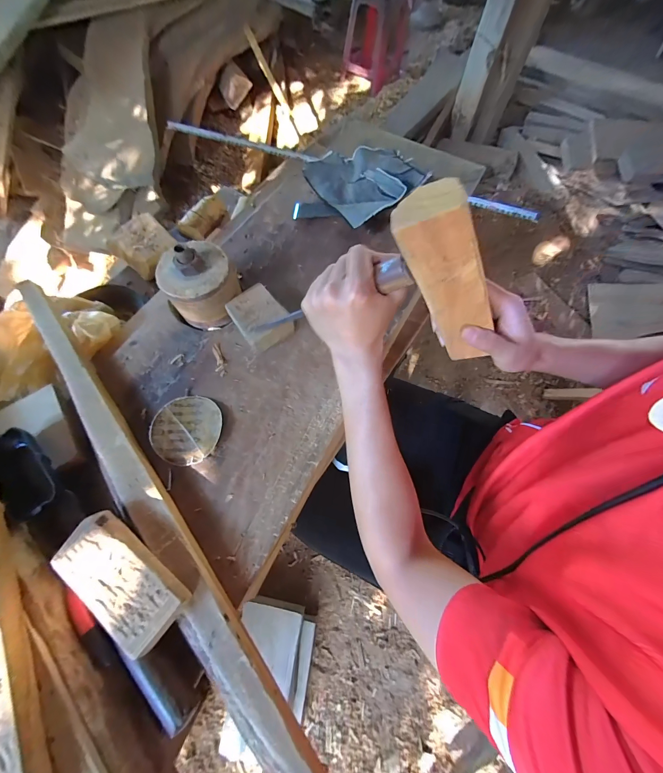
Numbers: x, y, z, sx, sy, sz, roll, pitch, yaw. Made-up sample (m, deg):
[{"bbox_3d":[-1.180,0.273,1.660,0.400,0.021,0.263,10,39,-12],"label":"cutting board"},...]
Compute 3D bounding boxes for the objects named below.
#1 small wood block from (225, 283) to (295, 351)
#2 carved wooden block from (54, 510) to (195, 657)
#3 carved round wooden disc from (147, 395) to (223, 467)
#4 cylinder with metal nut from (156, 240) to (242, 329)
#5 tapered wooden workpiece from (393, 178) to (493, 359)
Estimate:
[{"bbox_3d":[-0.107,-0.102,0.444,0.068,0.039,0.085,-37,73,-16],"label":"small wood block"},{"bbox_3d":[-0.215,0.195,0.304,0.138,0.026,0.061,35,70,13],"label":"carved wooden block"},{"bbox_3d":[-0.191,0.055,0.395,0.083,0.014,0.090,1,67,-1],"label":"carved round wooden disc"},{"bbox_3d":[-0.191,-0.151,0.432,0.095,0.093,0.088,1,67,-1],"label":"cylinder with metal nut"},{"bbox_3d":[0.120,-0.090,0.288,0.054,0.200,0.033,-1,63,33],"label":"tapered wooden workpiece"}]

